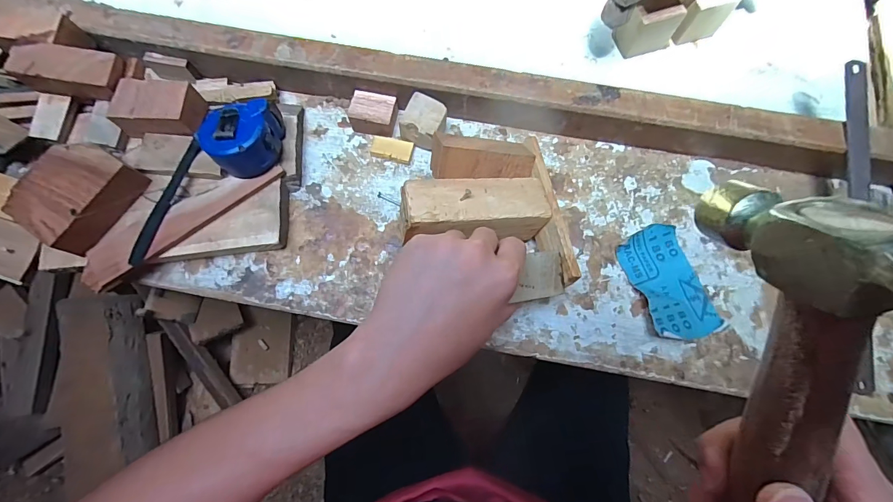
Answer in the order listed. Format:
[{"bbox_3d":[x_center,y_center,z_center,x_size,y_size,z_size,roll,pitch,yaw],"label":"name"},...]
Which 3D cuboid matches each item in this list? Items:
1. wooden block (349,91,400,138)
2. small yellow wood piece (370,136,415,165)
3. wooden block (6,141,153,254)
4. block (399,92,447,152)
[{"bbox_3d":[-0.076,-0.143,0.410,0.047,0.029,0.037,8,75,0],"label":"wooden block"},{"bbox_3d":[-0.057,-0.107,0.409,0.044,0.009,0.024,14,75,2],"label":"small yellow wood piece"},{"bbox_3d":[-0.337,-0.053,0.352,0.068,0.037,0.087,30,76,6],"label":"wooden block"},{"bbox_3d":[-0.023,-0.129,0.398,0.040,0.038,0.042,25,75,5],"label":"block"}]

